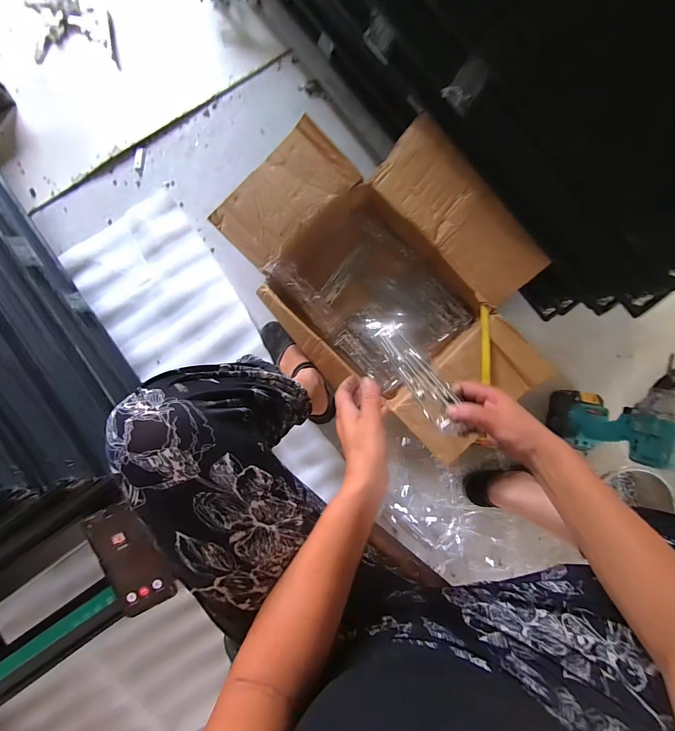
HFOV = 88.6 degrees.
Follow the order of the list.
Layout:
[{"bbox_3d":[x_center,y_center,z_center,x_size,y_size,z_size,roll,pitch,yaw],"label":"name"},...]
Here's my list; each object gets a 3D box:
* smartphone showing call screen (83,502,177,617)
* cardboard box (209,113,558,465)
[{"bbox_3d":[-0.287,0.268,0.485,0.077,0.016,0.153,-27,88,1],"label":"smartphone showing call screen"},{"bbox_3d":[0.101,-0.164,0.703,0.415,0.196,0.604,-40,88,-1],"label":"cardboard box"}]

